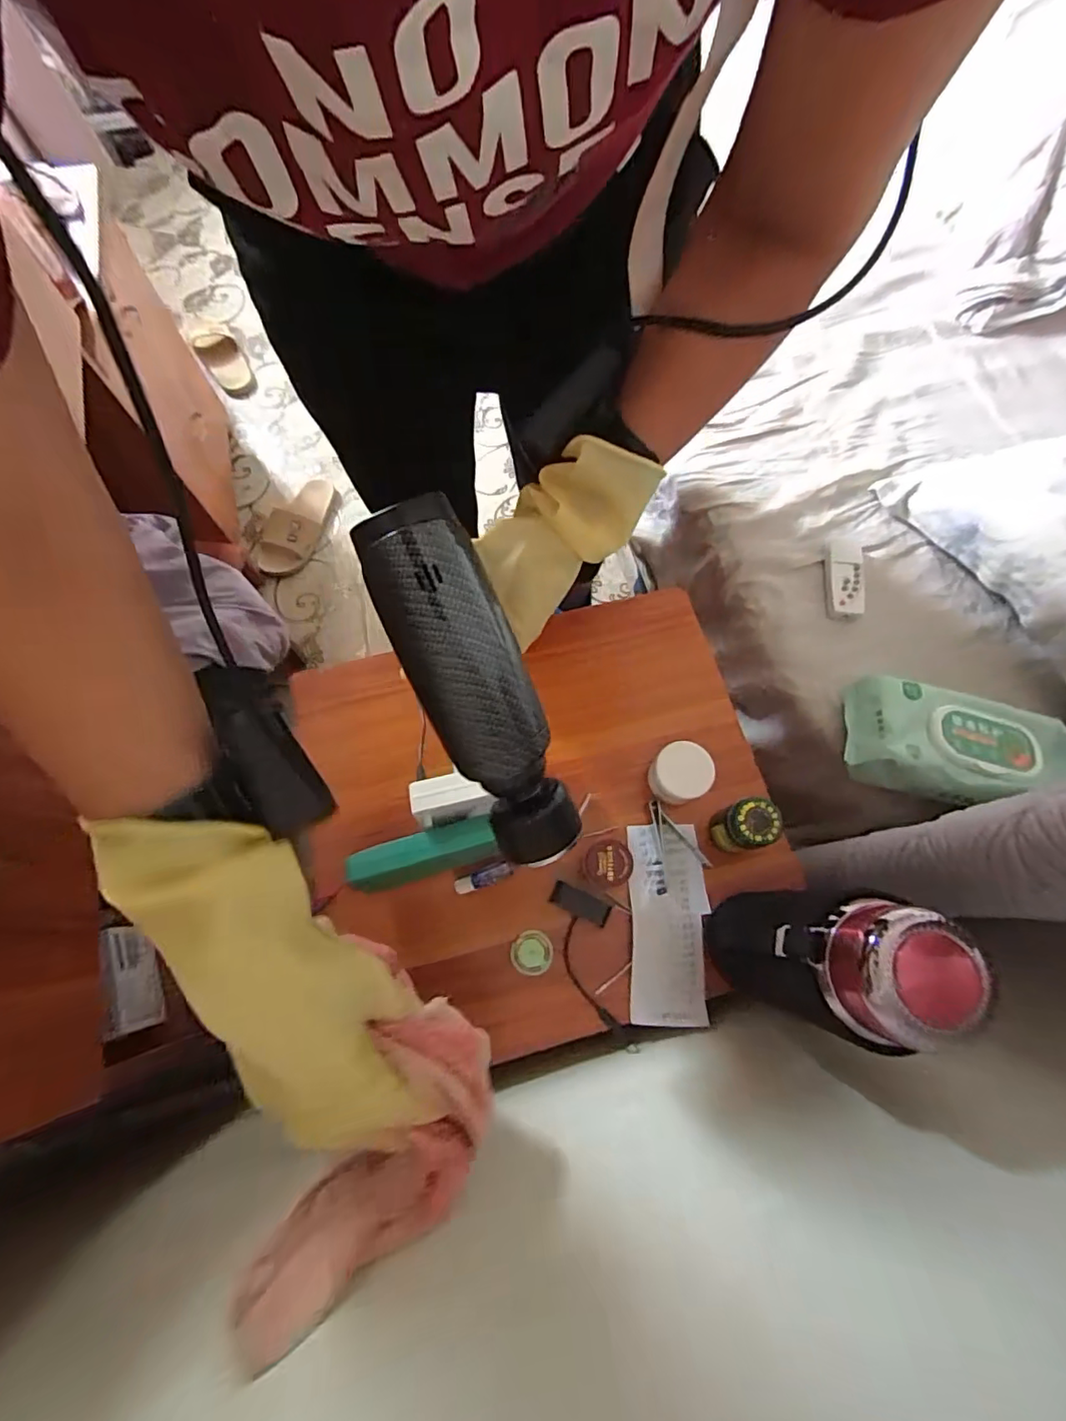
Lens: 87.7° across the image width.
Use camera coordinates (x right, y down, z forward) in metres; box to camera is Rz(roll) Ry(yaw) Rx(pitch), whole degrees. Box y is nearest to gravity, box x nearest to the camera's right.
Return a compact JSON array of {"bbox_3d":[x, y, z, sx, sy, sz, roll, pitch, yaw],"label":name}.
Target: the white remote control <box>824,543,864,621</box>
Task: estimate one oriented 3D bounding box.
[{"bbox_3d":[0.367,-0.155,0.653,0.041,0.015,0.108,8,70,1],"label":"white remote control"}]

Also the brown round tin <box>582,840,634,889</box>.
[{"bbox_3d":[0.065,0.137,0.491,0.035,0.051,0.038,1,70,-2],"label":"brown round tin"}]

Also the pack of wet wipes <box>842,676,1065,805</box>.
[{"bbox_3d":[0.428,0.036,0.541,0.222,0.049,0.123,13,70,3],"label":"pack of wet wipes"}]

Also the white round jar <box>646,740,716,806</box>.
[{"bbox_3d":[0.138,0.062,0.532,0.057,0.047,0.053,-20,72,-9],"label":"white round jar"}]

